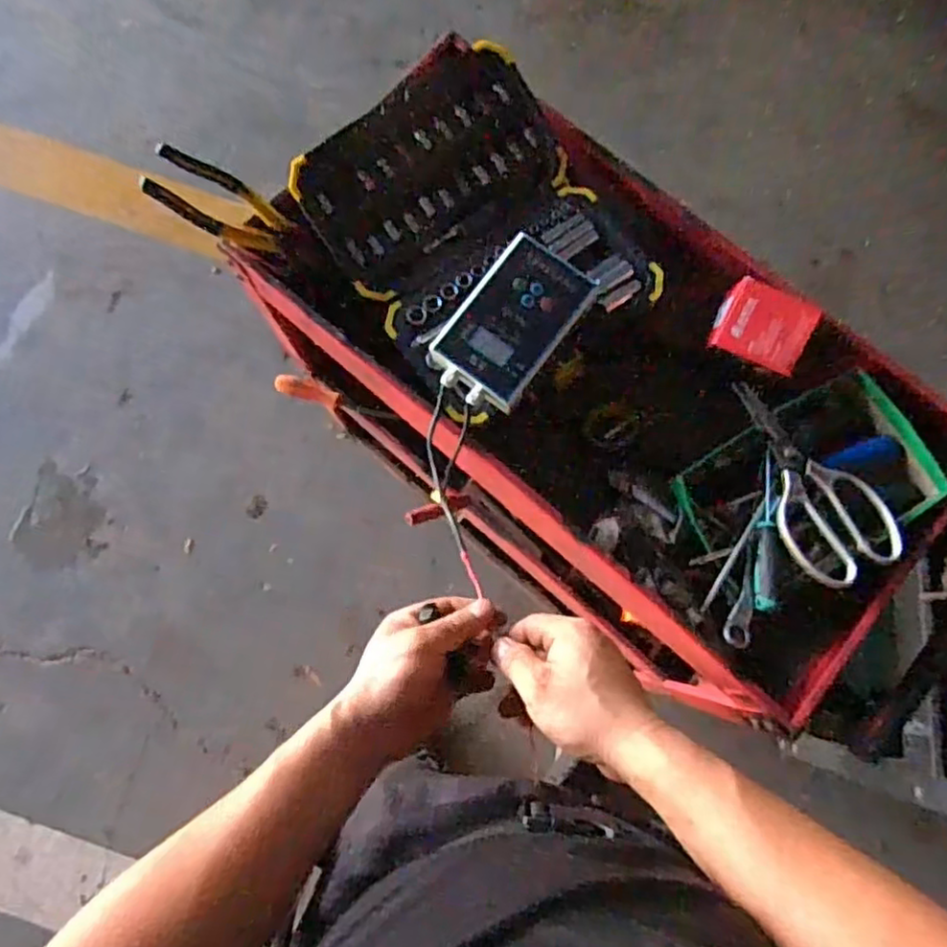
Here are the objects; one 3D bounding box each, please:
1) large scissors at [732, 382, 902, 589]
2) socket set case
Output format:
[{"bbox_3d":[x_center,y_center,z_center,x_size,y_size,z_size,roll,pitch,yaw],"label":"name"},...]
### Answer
[{"bbox_3d":[0.303,0.002,0.614,0.092,0.021,0.200,-24,78,-7],"label":"large scissors"},{"bbox_3d":[-0.002,-0.238,0.658,0.281,0.068,0.306,-36,79,-9],"label":"socket set case"}]

